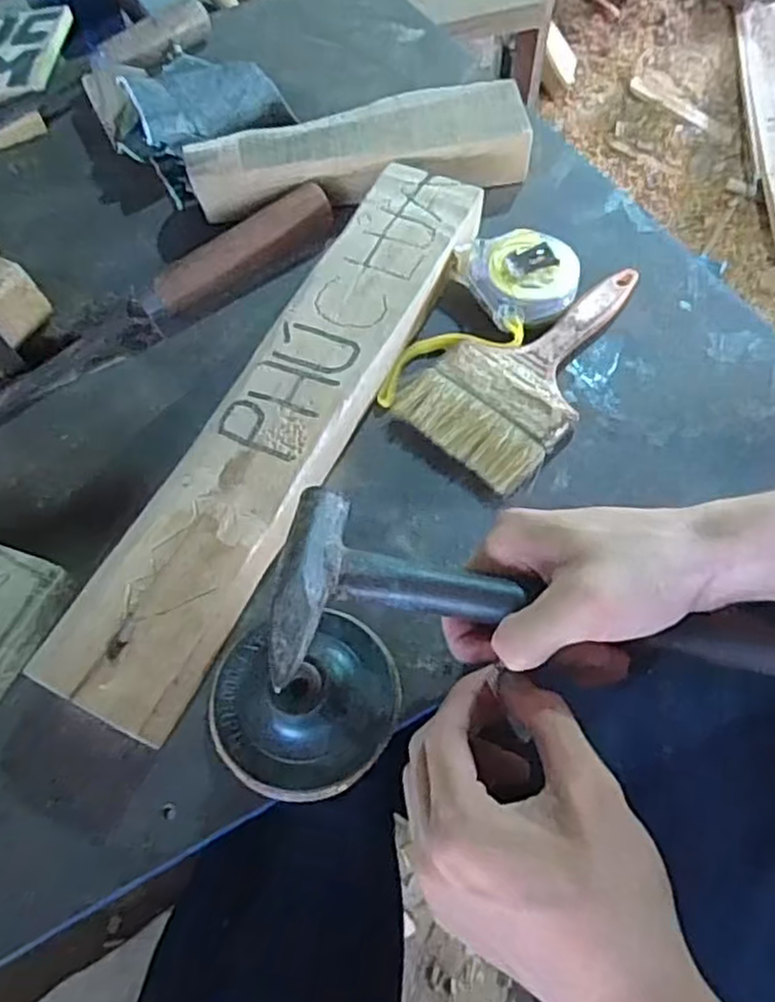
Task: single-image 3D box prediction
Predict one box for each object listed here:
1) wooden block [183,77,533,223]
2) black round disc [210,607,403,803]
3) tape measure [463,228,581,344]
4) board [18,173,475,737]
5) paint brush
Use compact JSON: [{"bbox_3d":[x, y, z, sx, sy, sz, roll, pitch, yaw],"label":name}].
[{"bbox_3d":[-0.018,-0.255,0.531,0.247,0.044,0.067,-10,61,-3],"label":"wooden block"},{"bbox_3d":[-0.039,0.095,0.347,0.088,0.017,0.085,-1,61,2],"label":"black round disc"},{"bbox_3d":[0.087,-0.145,0.472,0.063,0.026,0.067,-1,61,2],"label":"tape measure"},{"bbox_3d":[-0.050,-0.053,0.424,0.078,0.036,0.387,23,64,14],"label":"board"},{"bbox_3d":[0.094,-0.087,0.453,0.090,0.015,0.176,38,69,21],"label":"paint brush"}]

